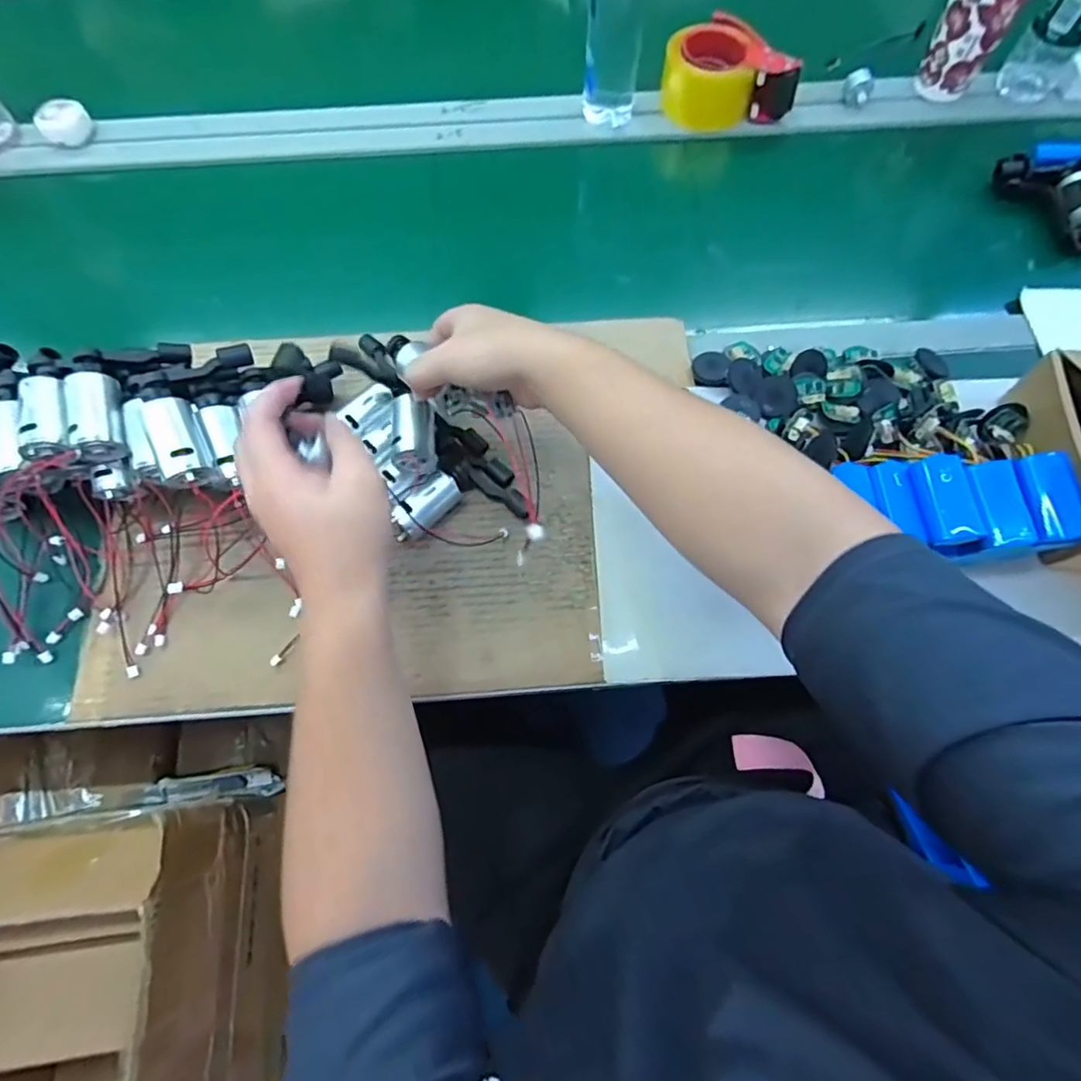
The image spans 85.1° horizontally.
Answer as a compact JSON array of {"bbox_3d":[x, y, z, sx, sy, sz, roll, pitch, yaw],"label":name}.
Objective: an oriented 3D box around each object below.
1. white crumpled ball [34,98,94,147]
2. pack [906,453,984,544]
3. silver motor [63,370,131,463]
[{"bbox_3d":[-0.568,-0.499,0.703,0.045,0.028,0.055,42,74,15],"label":"white crumpled ball"},{"bbox_3d":[0.312,-0.032,0.452,0.038,0.016,0.070,-5,68,-2],"label":"pack"},{"bbox_3d":[-0.337,-0.097,0.449,0.033,0.028,0.068,-15,82,-6],"label":"silver motor"}]

